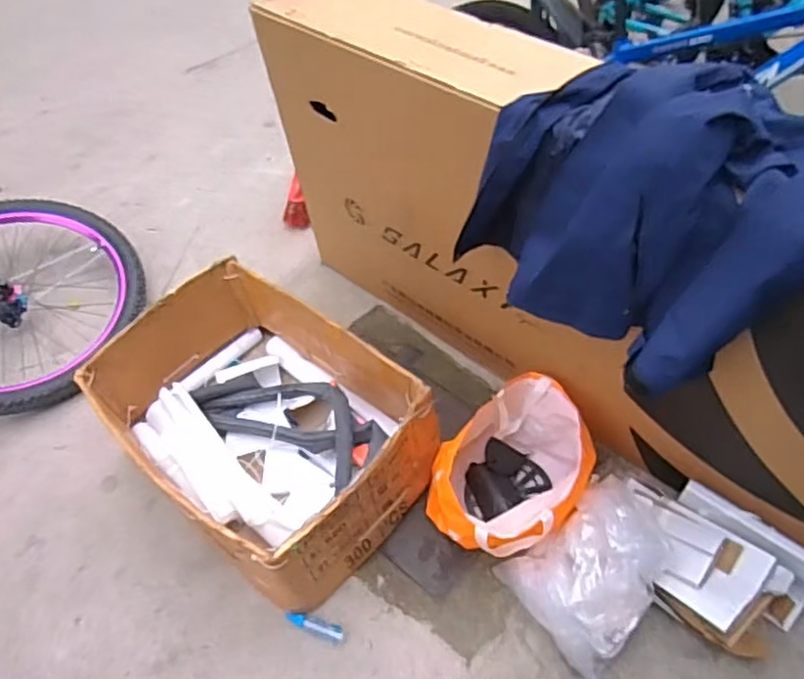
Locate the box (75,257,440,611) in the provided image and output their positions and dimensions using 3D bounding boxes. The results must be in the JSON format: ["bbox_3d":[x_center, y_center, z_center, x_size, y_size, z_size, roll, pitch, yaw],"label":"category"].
[{"bbox_3d":[-0.309,0.170,1.421,0.683,0.250,0.465,36,63,25],"label":"box"}]

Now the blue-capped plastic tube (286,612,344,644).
[{"bbox_3d":[-0.172,0.571,1.301,0.116,0.022,0.032,12,56,14],"label":"blue-capped plastic tube"}]

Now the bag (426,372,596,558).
[{"bbox_3d":[0.237,0.286,1.372,0.272,0.207,0.362,37,64,26],"label":"bag"}]

